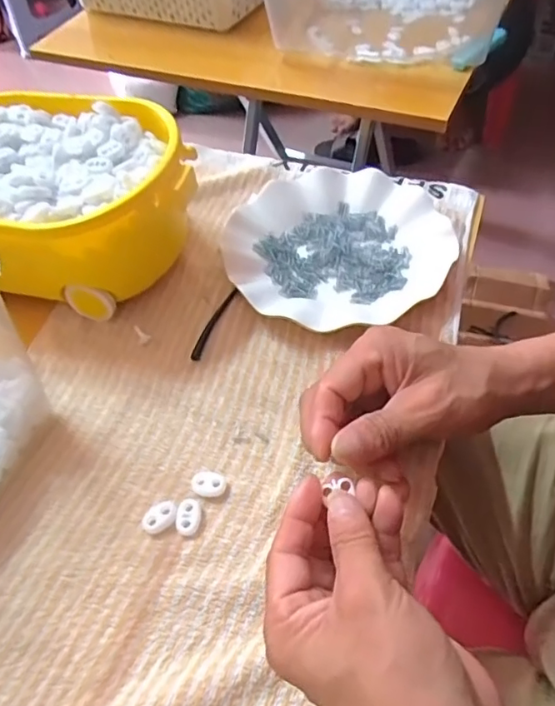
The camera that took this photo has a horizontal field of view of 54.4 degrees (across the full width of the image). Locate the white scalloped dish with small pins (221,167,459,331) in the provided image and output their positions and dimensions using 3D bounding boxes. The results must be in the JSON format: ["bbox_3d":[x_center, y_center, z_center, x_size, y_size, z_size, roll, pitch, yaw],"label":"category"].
[{"bbox_3d":[0.050,-0.096,0.461,0.181,0.025,0.171,-3,54,4],"label":"white scalloped dish with small pins"}]

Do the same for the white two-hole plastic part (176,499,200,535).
[{"bbox_3d":[-0.056,0.103,0.339,0.015,0.007,0.023,2,54,7],"label":"white two-hole plastic part"}]

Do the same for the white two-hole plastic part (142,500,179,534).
[{"bbox_3d":[-0.074,0.104,0.341,0.024,0.007,0.016,-27,56,-14],"label":"white two-hole plastic part"}]

